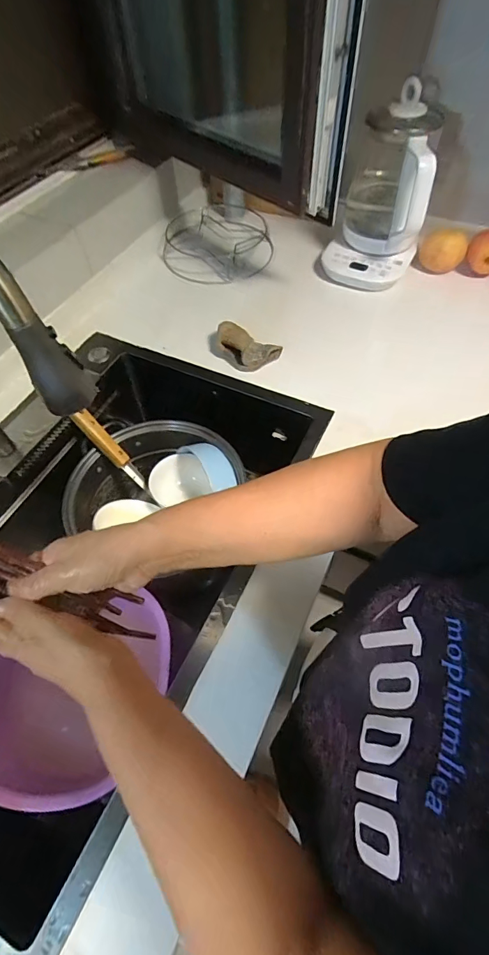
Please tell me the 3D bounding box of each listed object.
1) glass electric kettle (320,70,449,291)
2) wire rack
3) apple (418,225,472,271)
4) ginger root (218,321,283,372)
[{"bbox_3d":[0.259,-0.520,0.788,0.171,0.265,0.180,20,61,14],"label":"glass electric kettle"},{"bbox_3d":[-0.060,-0.486,0.858,0.219,0.044,0.225,-1,58,2],"label":"wire rack"},{"bbox_3d":[0.417,-0.477,0.878,0.093,0.079,0.074,22,61,15],"label":"apple"},{"bbox_3d":[-0.001,-0.219,0.712,0.114,0.044,0.060,33,65,21],"label":"ginger root"}]

